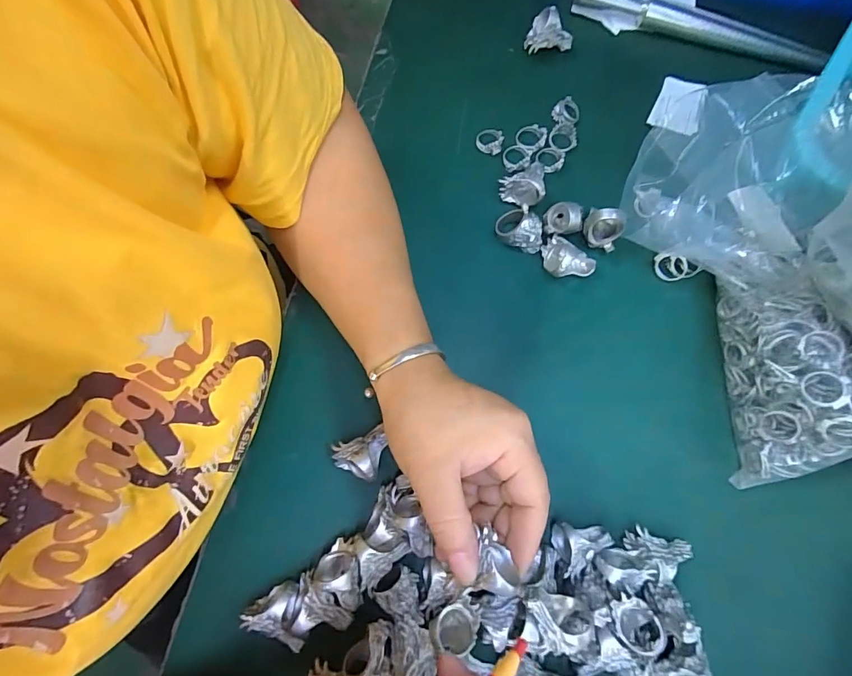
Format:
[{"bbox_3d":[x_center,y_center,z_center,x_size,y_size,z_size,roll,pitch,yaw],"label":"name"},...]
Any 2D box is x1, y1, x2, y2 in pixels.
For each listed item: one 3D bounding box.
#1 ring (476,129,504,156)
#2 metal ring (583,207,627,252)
[{"bbox_3d":[0.052,-0.159,0.343,0.022,0.005,0.021,0,76,-1],"label":"ring"},{"bbox_3d":[0.130,-0.080,0.312,0.026,0.032,0.020,22,76,4],"label":"metal ring"}]

